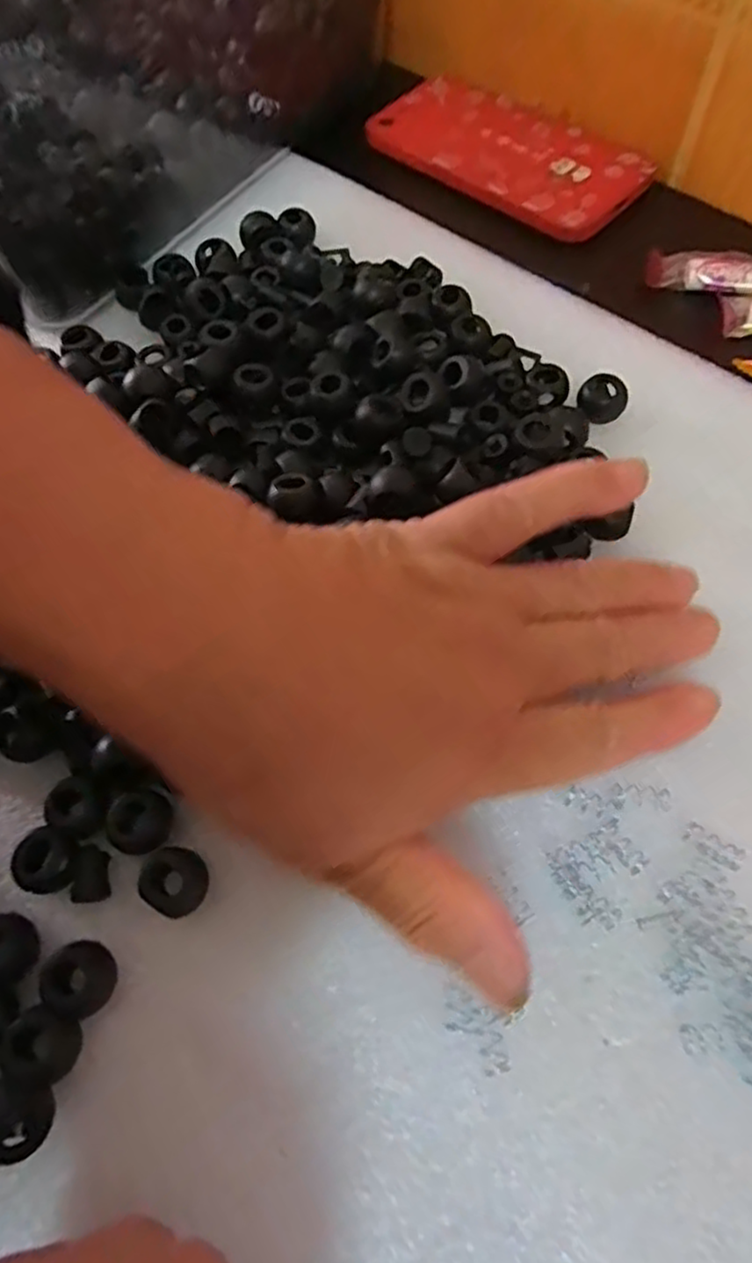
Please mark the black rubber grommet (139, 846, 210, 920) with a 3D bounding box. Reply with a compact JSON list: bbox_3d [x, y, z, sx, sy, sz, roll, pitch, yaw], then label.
[{"bbox_3d":[-0.055,0.069,0.190,0.017,0.012,0.017,-1,64,3],"label":"black rubber grommet"}]

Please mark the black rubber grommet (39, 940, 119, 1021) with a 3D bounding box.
[{"bbox_3d":[-0.076,0.090,0.178,0.014,0.013,0.017,1,66,1],"label":"black rubber grommet"}]

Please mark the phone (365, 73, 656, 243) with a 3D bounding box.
[{"bbox_3d":[0.064,-0.241,0.342,0.136,0.011,0.065,39,72,20],"label":"phone"}]

